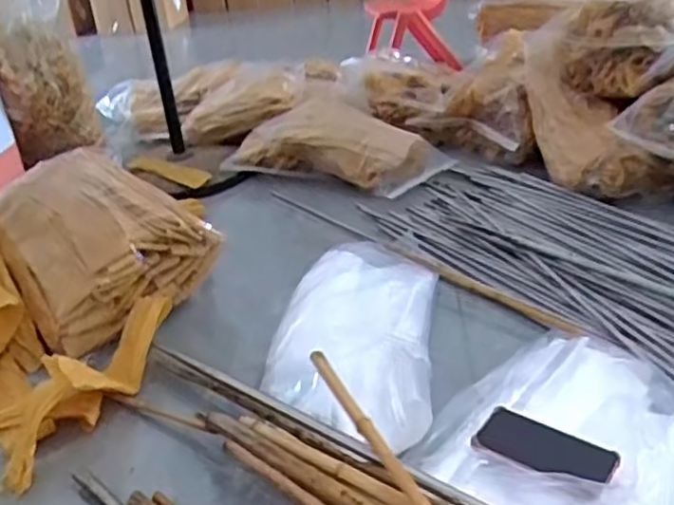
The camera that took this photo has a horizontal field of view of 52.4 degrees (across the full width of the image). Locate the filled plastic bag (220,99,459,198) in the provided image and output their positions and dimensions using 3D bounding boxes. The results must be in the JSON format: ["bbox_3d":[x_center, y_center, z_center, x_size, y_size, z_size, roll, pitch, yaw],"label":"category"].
[{"bbox_3d":[0.006,-0.304,1.854,0.556,0.165,0.289,12,33,30],"label":"filled plastic bag"}]

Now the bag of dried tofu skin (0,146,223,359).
[{"bbox_3d":[-0.441,-0.020,1.278,0.312,0.220,0.350,-23,33,-29],"label":"bag of dried tofu skin"}]

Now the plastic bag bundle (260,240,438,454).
[{"bbox_3d":[0.029,0.105,1.135,0.260,0.096,0.548,0,29,10],"label":"plastic bag bundle"}]

